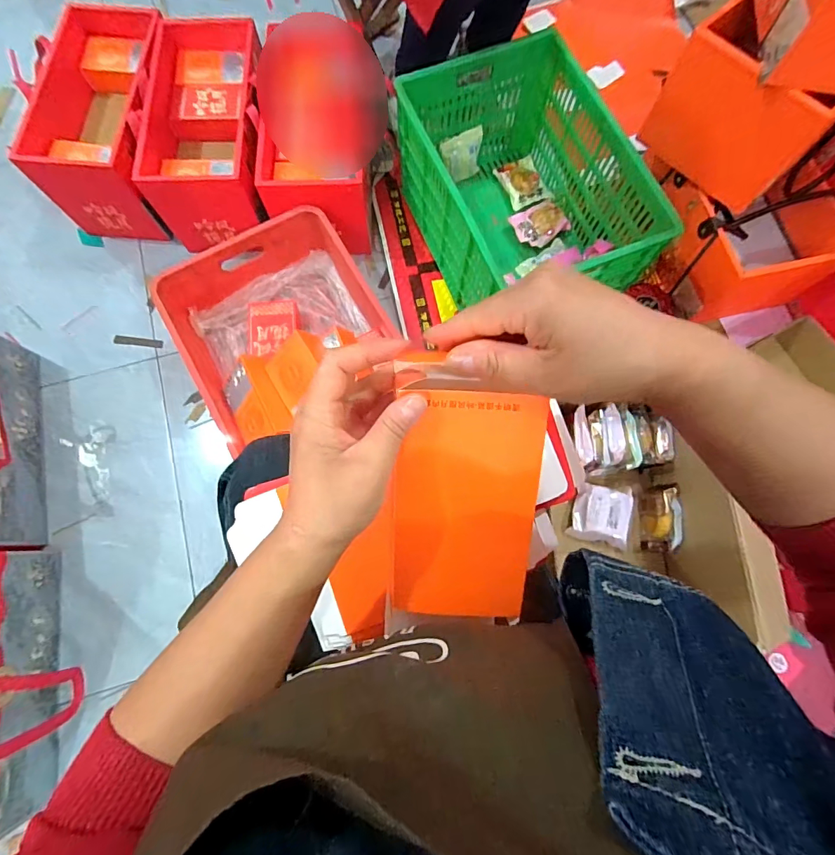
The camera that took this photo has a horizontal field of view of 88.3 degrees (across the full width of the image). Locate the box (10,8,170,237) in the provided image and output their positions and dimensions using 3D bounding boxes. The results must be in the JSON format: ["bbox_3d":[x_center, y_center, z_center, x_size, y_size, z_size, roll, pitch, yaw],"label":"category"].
[{"bbox_3d":[-0.643,-0.657,0.946,0.232,0.221,0.430,1,75,0],"label":"box"}]

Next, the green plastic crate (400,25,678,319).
[{"bbox_3d":[0.181,-0.455,0.837,0.326,0.245,0.485,-19,76,-5],"label":"green plastic crate"}]

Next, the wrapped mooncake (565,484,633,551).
[{"bbox_3d":[0.349,0.160,0.810,0.107,0.023,0.110,12,75,3],"label":"wrapped mooncake"}]

